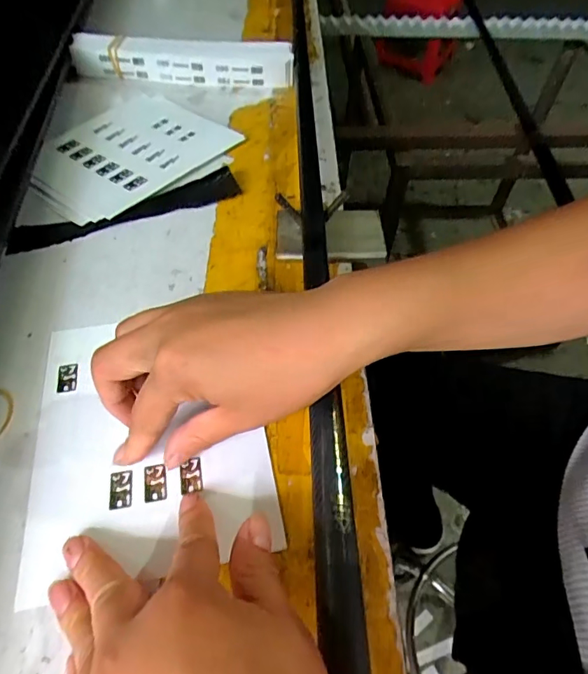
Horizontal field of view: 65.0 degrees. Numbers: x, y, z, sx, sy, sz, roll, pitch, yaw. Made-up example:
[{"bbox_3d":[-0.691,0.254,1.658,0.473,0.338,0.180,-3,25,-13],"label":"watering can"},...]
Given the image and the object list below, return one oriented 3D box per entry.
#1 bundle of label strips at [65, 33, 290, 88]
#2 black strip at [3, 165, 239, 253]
[{"bbox_3d":[-0.123,-0.305,0.507,0.240,0.040,0.032,5,53,2],"label":"bundle of label strips"},{"bbox_3d":[-0.136,-0.104,0.380,0.185,0.009,0.028,-20,69,-12],"label":"black strip"}]

